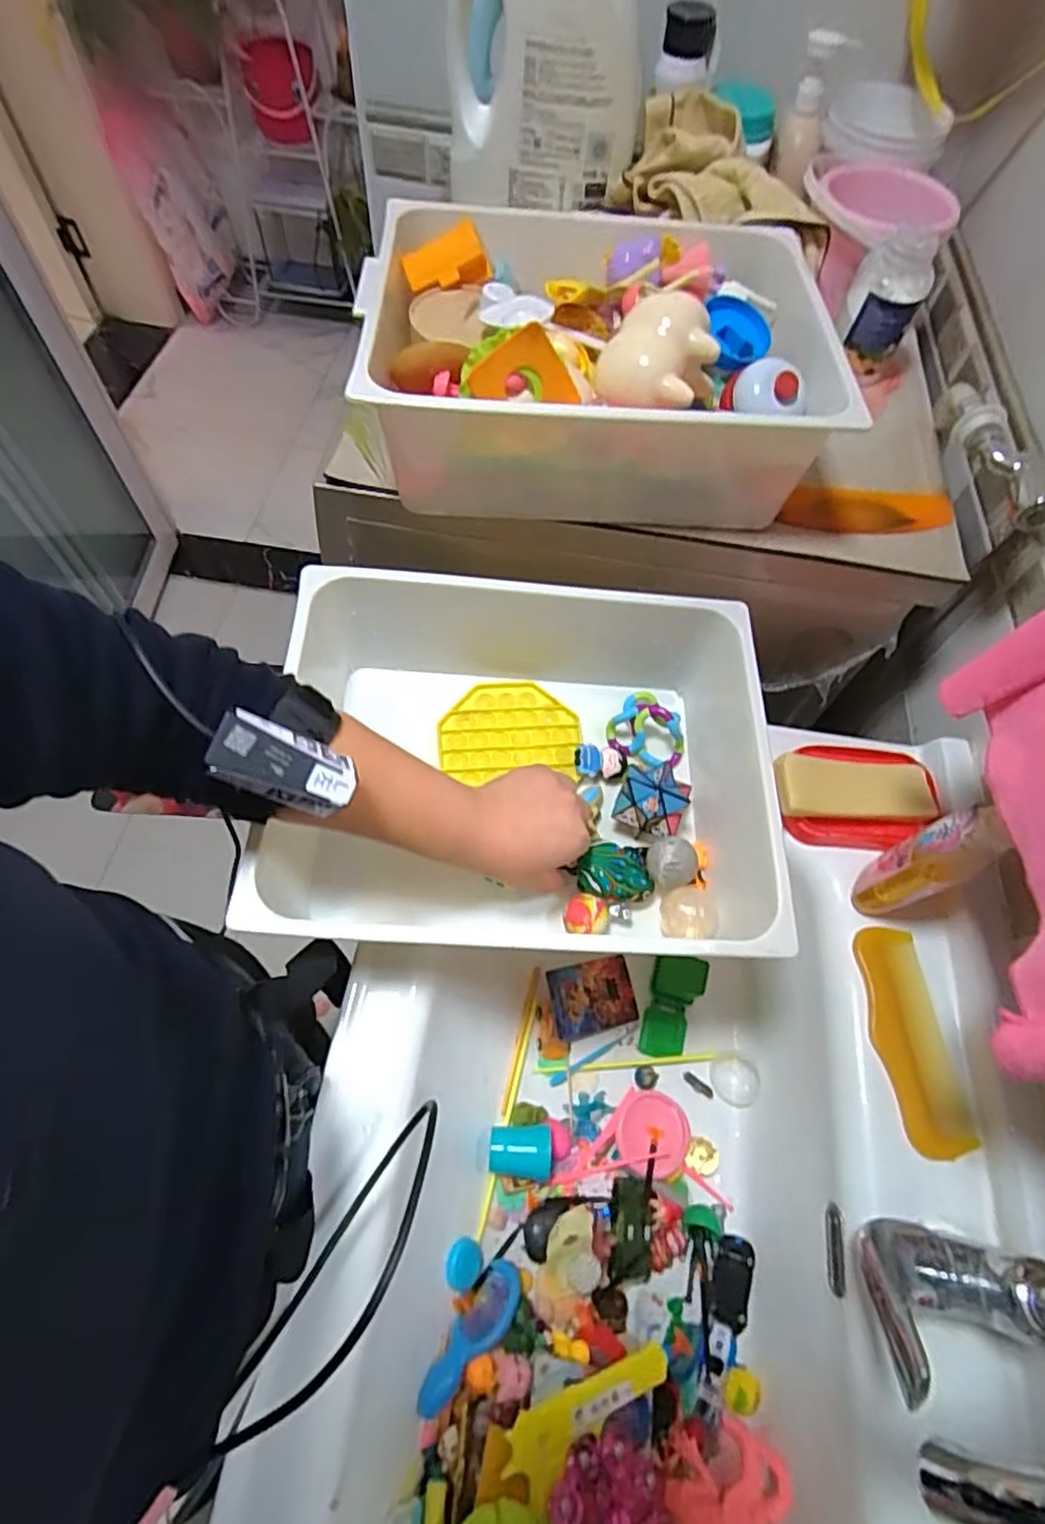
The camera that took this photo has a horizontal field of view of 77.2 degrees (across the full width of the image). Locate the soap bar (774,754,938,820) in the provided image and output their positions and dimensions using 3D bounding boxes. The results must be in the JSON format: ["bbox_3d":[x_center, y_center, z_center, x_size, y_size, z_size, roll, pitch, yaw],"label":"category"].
[{"bbox_3d":[0.282,0.020,0.554,0.138,0.022,0.051,0,62,-3],"label":"soap bar"}]

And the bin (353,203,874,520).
[{"bbox_3d":[0.059,-0.339,0.553,0.367,0.121,0.292,1,62,-3],"label":"bin"}]

